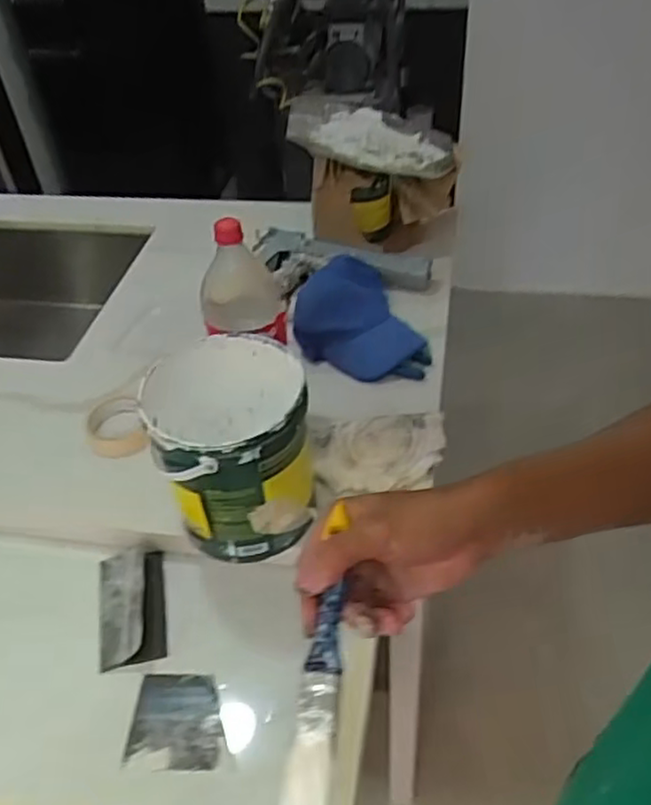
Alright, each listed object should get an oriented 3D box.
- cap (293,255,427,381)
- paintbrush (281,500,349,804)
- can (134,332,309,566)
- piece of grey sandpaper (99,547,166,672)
[{"bbox_3d":[0.039,-0.132,1.080,0.183,0.079,0.219,-20,46,-15],"label":"cap"},{"bbox_3d":[-0.001,0.140,0.406,0.024,0.016,0.181,3,55,8],"label":"paintbrush"},{"bbox_3d":[-0.102,0.052,0.799,0.172,0.202,0.193,-14,45,-9],"label":"can"},{"bbox_3d":[-0.226,0.233,0.813,0.073,0.022,0.142,-11,44,-6],"label":"piece of grey sandpaper"}]

